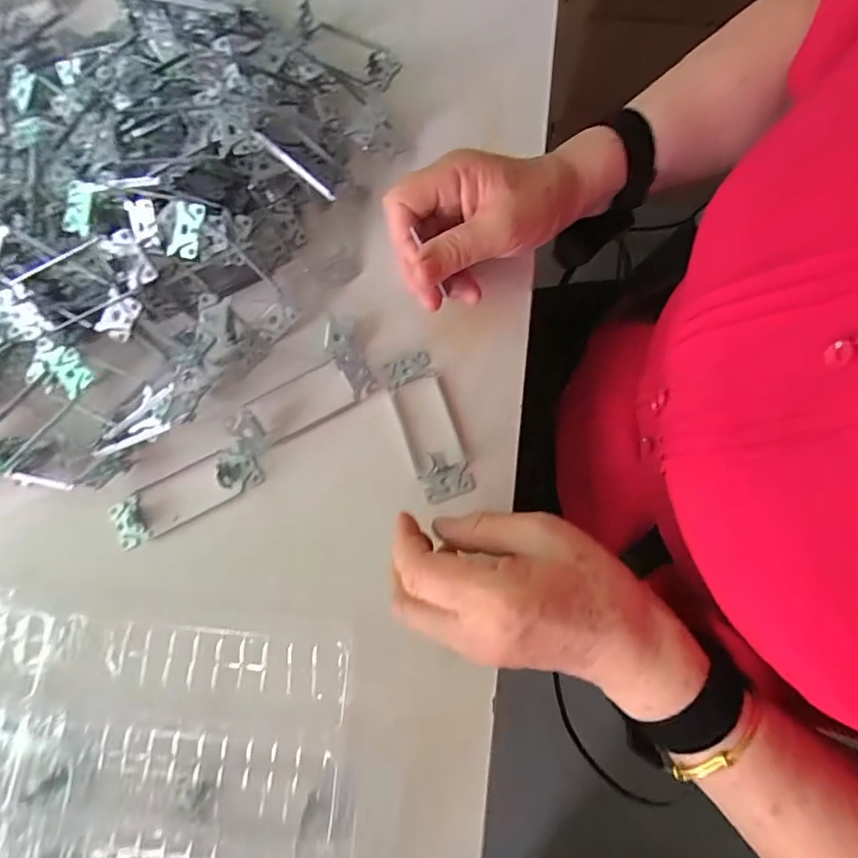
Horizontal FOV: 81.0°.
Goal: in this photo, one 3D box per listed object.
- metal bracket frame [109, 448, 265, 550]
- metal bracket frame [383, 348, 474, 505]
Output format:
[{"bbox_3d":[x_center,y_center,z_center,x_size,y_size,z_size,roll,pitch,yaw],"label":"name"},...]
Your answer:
[{"bbox_3d":[-0.169,0.043,0.342,0.104,0.020,0.038,-26,77,-3],"label":"metal bracket frame"},{"bbox_3d":[-0.001,-0.004,0.347,0.038,0.015,0.106,-18,76,-3],"label":"metal bracket frame"}]

